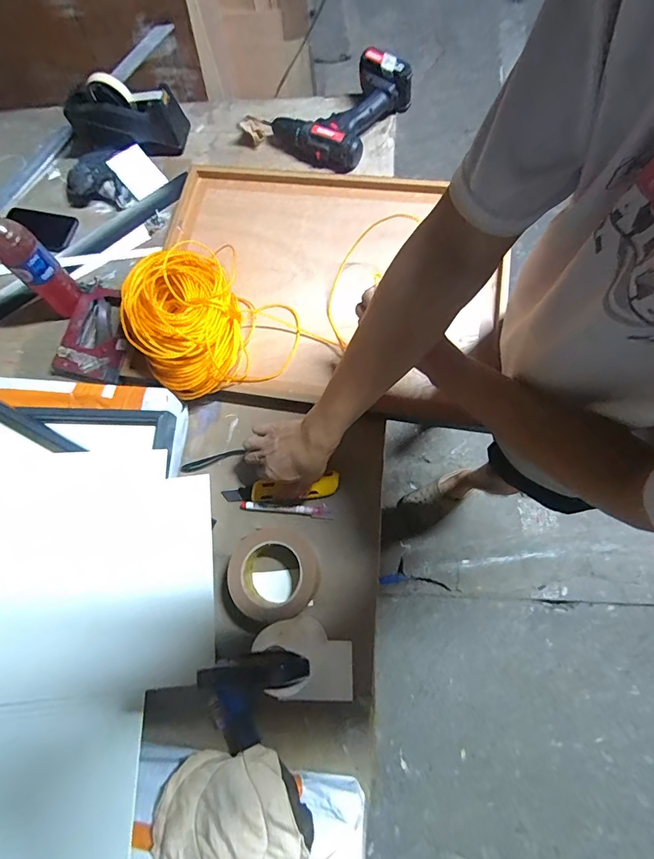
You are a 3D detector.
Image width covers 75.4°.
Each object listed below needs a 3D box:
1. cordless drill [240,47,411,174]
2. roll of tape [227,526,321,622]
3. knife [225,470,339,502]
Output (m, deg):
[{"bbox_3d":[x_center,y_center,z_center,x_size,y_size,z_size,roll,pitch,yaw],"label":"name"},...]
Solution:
[{"bbox_3d":[-0.007,-0.614,0.789,0.267,0.090,0.210,33,74,11],"label":"cordless drill"},{"bbox_3d":[-0.071,0.190,0.564,0.114,0.037,0.116,-1,74,5],"label":"roll of tape"},{"bbox_3d":[-0.069,0.090,0.617,0.175,0.020,0.034,-9,70,7],"label":"knife"}]

